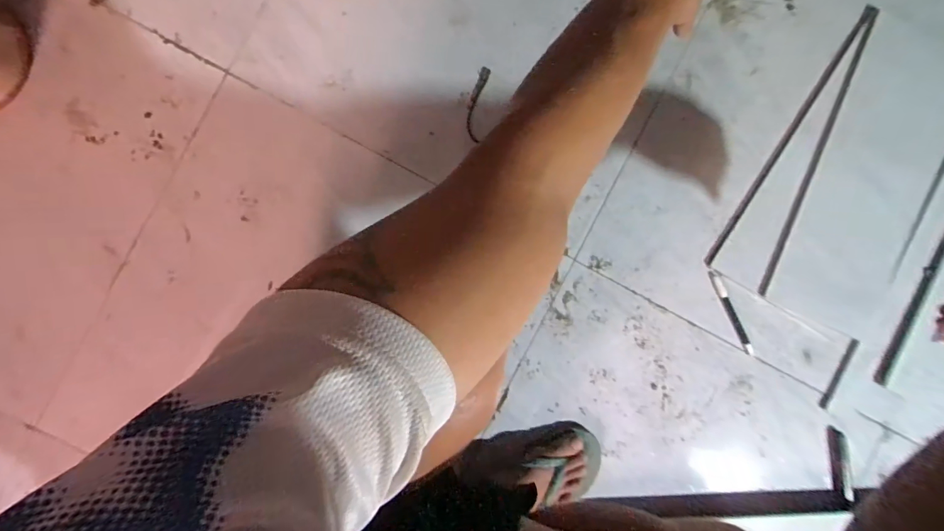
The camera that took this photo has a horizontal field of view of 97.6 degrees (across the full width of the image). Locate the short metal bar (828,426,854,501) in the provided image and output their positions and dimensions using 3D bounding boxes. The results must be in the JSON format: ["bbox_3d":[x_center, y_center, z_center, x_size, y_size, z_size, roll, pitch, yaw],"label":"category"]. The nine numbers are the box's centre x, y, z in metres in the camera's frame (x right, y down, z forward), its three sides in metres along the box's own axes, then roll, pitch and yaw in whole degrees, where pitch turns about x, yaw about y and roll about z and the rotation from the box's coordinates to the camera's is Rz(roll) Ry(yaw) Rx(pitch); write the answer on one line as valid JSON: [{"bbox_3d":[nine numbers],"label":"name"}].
[{"bbox_3d":[0.574,0.306,0.644,0.025,0.009,0.110,-9,91,1],"label":"short metal bar"}]

